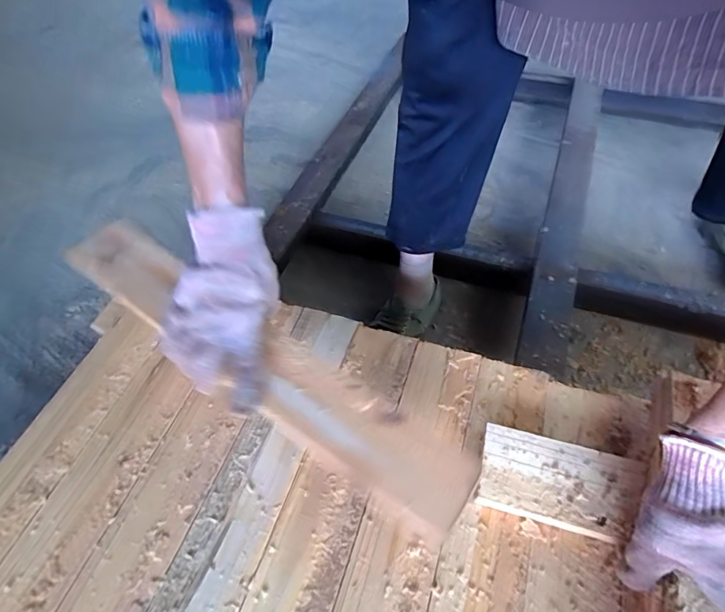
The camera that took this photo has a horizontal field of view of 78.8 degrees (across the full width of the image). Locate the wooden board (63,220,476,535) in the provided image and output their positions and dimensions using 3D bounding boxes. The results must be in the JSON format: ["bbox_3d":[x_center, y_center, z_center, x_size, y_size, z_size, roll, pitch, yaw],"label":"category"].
[{"bbox_3d":[-0.121,0.037,0.433,0.497,0.023,0.076,31,61,20],"label":"wooden board"}]

